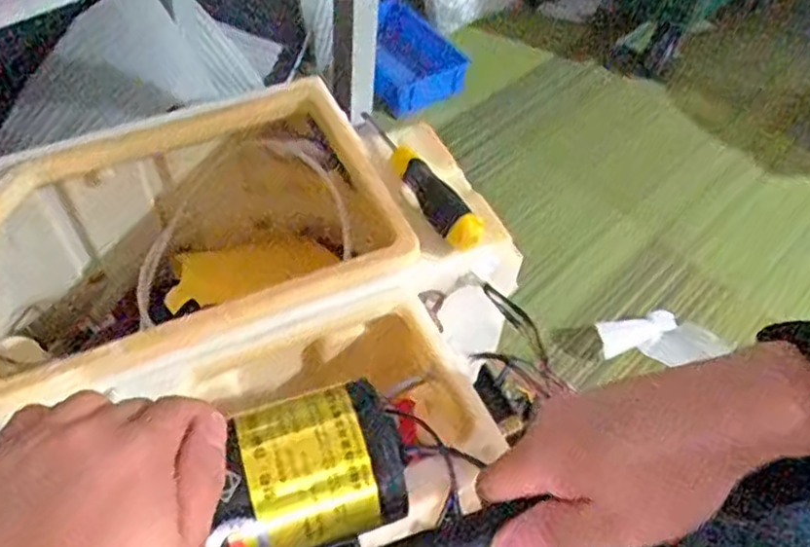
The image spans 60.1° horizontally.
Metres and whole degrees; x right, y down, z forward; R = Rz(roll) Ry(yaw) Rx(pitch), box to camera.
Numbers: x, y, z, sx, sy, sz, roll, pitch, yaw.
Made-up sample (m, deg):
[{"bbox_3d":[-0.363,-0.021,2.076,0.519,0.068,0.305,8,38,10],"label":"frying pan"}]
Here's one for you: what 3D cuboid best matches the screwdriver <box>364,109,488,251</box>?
[{"bbox_3d":[0.007,-0.077,0.528,0.023,0.027,0.160,-22,56,-21],"label":"screwdriver"}]

